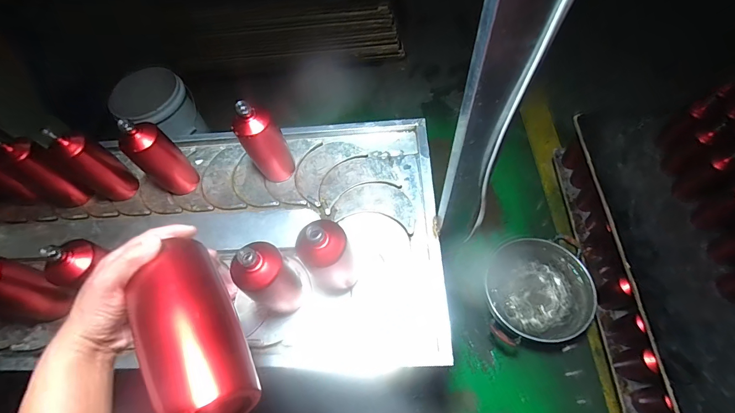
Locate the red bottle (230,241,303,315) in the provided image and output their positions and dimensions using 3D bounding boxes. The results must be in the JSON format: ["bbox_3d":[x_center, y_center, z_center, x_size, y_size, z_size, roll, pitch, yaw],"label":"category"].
[{"bbox_3d":[-0.159,0.126,0.597,0.074,0.202,0.060,-32,66,-12],"label":"red bottle"}]

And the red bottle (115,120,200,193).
[{"bbox_3d":[-0.449,-0.098,0.763,0.084,0.186,0.060,-10,63,-1],"label":"red bottle"}]

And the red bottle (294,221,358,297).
[{"bbox_3d":[-0.062,0.095,0.604,0.074,0.212,0.068,-2,64,3],"label":"red bottle"}]

